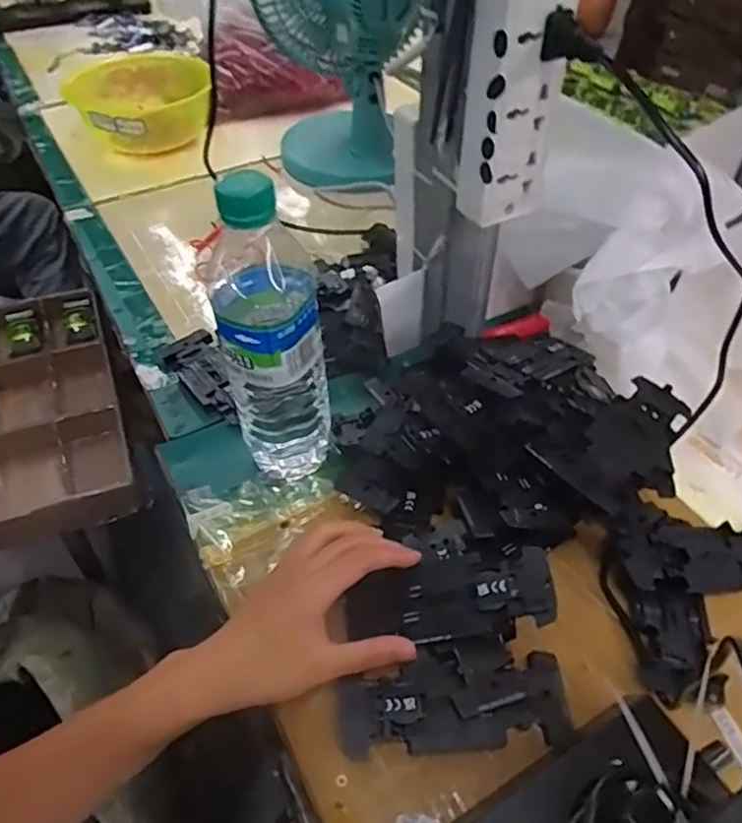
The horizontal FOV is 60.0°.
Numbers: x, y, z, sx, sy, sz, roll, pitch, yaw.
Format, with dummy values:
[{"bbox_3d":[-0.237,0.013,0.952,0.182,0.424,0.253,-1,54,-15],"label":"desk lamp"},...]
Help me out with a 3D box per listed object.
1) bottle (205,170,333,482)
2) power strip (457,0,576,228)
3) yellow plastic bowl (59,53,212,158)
[{"bbox_3d":[-0.065,-0.045,0.424,0.068,0.227,0.063,-9,47,-8],"label":"bottle"},{"bbox_3d":[0.087,-0.199,0.398,0.052,0.160,0.036,-29,53,-24],"label":"power strip"},{"bbox_3d":[-0.314,-0.421,0.882,0.178,0.064,0.239,-8,47,-7],"label":"yellow plastic bowl"}]

